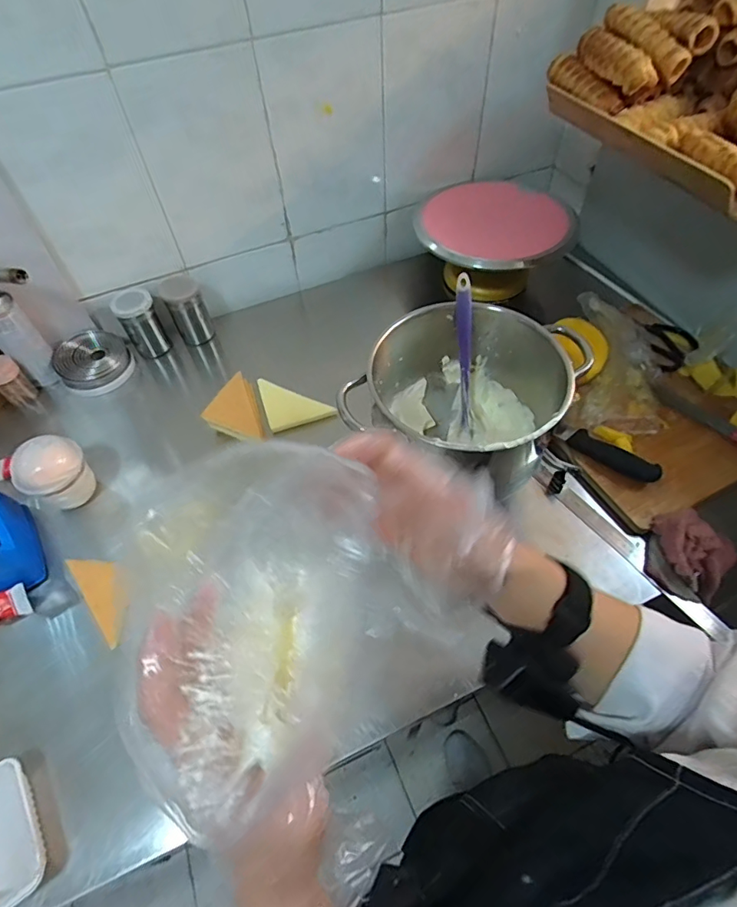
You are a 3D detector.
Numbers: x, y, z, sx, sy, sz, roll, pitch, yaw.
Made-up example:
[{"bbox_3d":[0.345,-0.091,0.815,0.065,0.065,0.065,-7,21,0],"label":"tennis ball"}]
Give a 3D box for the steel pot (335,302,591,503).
[{"bbox_3d":[0.122,-0.052,0.633,0.225,0.181,0.242,27,60,20],"label":"steel pot"}]

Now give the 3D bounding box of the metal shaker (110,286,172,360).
[{"bbox_3d":[-0.416,-0.237,0.894,0.071,0.119,0.061,-27,58,-15],"label":"metal shaker"}]

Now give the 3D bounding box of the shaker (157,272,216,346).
[{"bbox_3d":[-0.341,-0.272,0.909,0.069,0.124,0.066,-28,58,-16],"label":"shaker"}]

